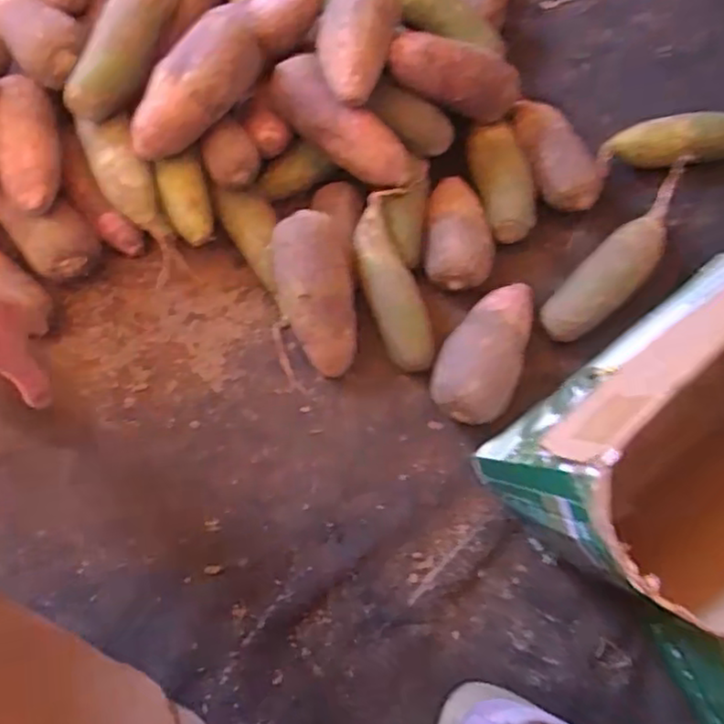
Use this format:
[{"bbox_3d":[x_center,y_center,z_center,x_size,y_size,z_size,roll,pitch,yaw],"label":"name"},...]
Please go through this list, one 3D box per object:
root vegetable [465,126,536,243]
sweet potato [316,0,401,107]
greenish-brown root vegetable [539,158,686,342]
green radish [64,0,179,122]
[{"bbox_3d":[0.159,-0.207,0.789,0.064,0.052,0.150,-3,68,-5],"label":"root vegetable"},{"bbox_3d":[-0.006,-0.331,0.689,0.073,0.051,0.127,12,68,1],"label":"sweet potato"},{"bbox_3d":[0.294,-0.118,0.767,0.059,0.069,0.260,42,72,12],"label":"greenish-brown root vegetable"},{"bbox_3d":[-0.235,-0.340,0.710,0.051,0.057,0.206,27,69,7],"label":"green radish"}]

